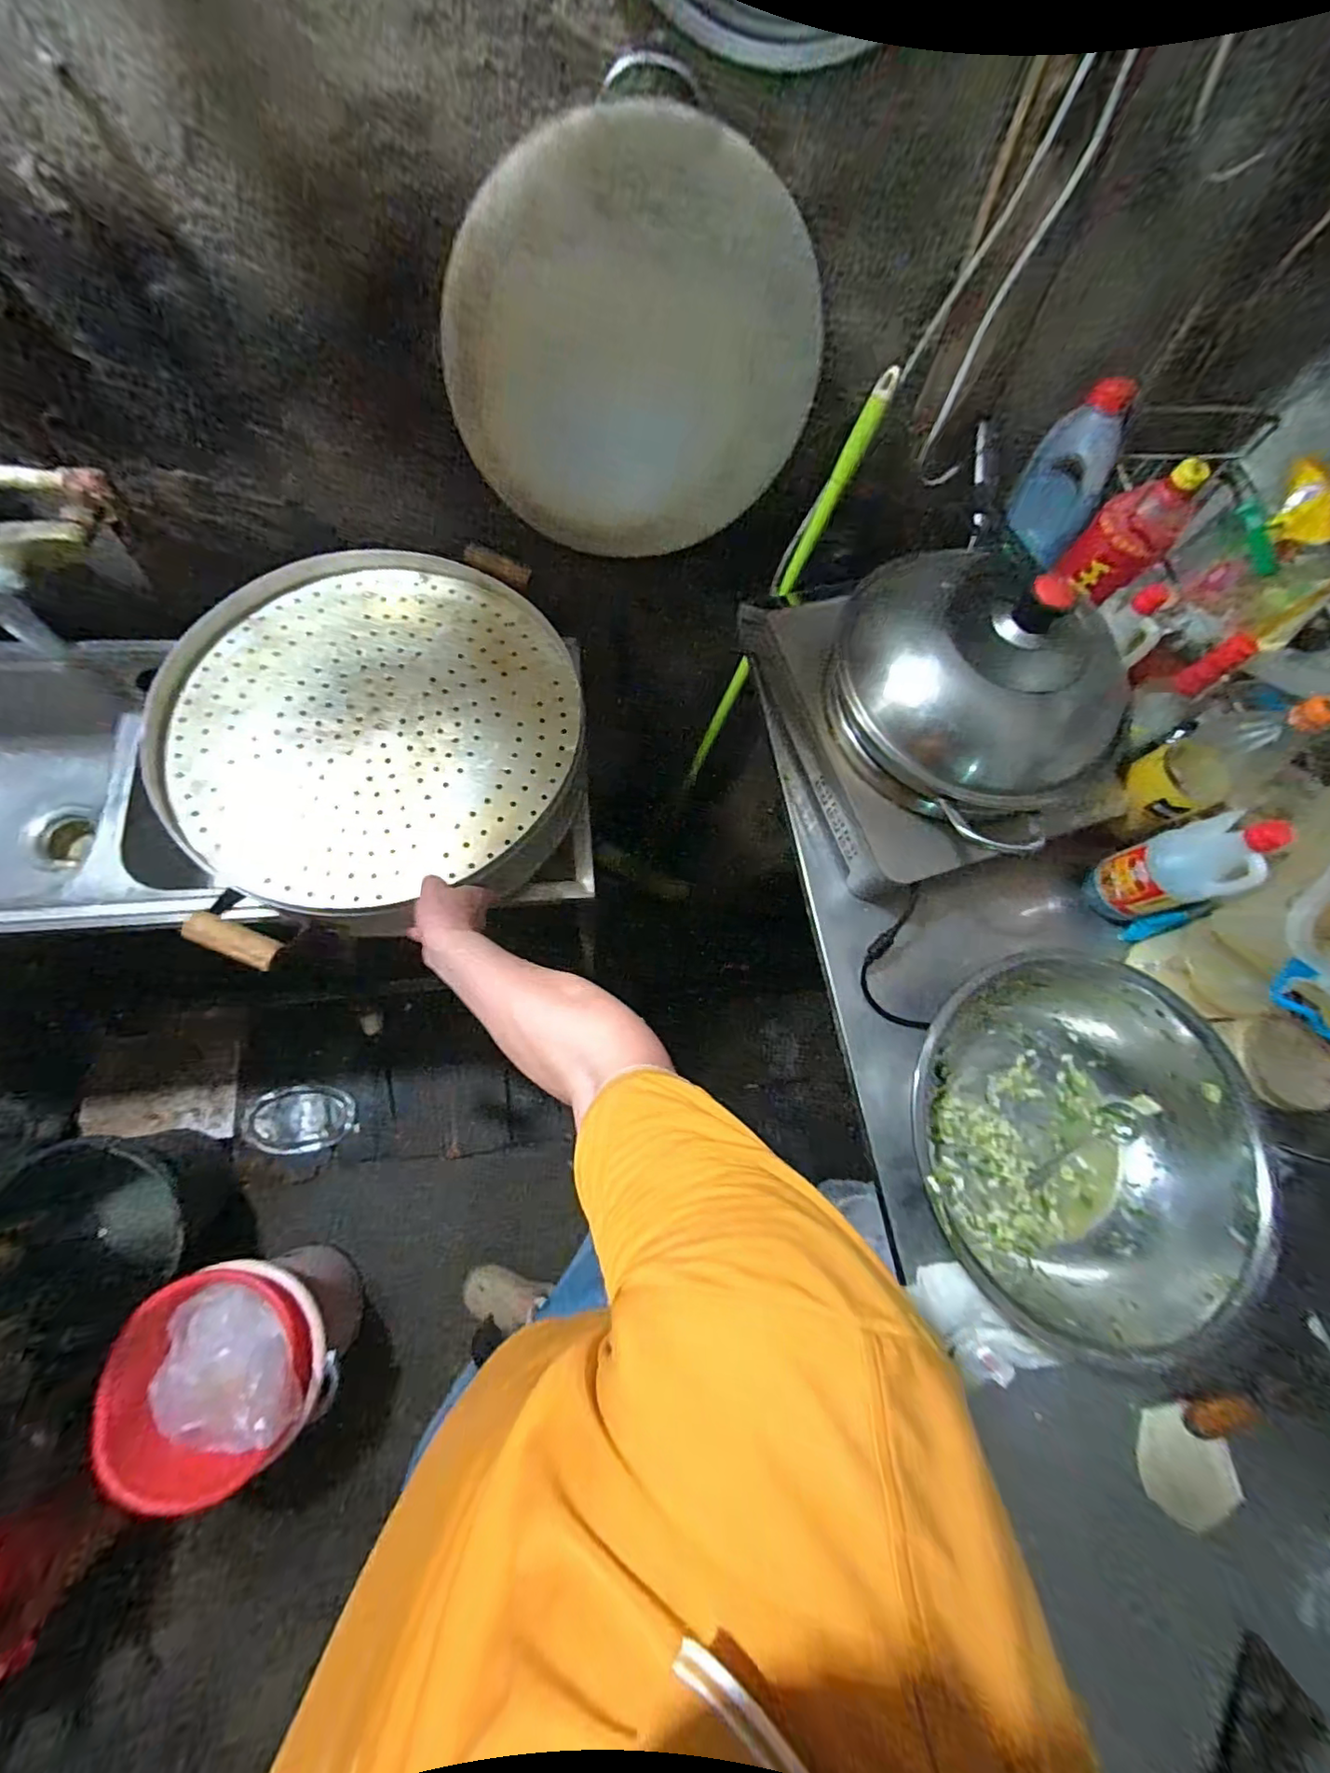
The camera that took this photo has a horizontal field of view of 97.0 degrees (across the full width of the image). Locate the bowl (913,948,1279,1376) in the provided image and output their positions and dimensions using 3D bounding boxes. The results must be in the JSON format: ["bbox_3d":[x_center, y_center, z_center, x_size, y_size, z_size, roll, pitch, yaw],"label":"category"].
[{"bbox_3d":[0.440,0.280,0.654,0.369,0.170,0.359,0,69,0],"label":"bowl"}]

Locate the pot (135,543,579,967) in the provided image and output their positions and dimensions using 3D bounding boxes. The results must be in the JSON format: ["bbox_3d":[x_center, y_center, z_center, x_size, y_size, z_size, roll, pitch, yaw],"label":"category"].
[{"bbox_3d":[-0.356,-0.197,0.756,0.477,0.104,0.500,2,72,-6],"label":"pot"}]

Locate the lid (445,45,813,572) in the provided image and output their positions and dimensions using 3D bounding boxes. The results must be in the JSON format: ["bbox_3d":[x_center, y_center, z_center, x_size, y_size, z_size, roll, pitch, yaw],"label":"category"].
[{"bbox_3d":[-0.034,-0.585,0.685,0.414,0.382,0.044,-8,69,-3],"label":"lid"}]

